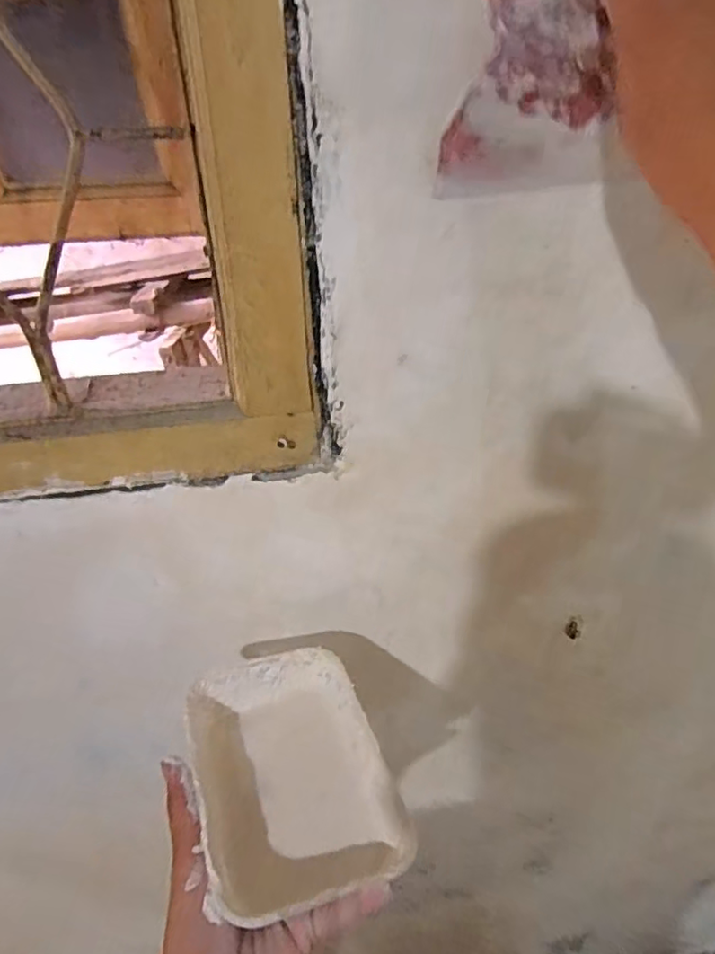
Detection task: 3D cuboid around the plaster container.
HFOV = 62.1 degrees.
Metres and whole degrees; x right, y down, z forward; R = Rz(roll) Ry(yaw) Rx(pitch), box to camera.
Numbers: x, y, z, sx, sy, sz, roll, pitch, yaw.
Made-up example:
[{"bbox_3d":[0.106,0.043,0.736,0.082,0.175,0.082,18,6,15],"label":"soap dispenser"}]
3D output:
[{"bbox_3d":[-0.045,0.192,0.399,0.117,0.050,0.167,-15,35,-15],"label":"plaster container"}]

